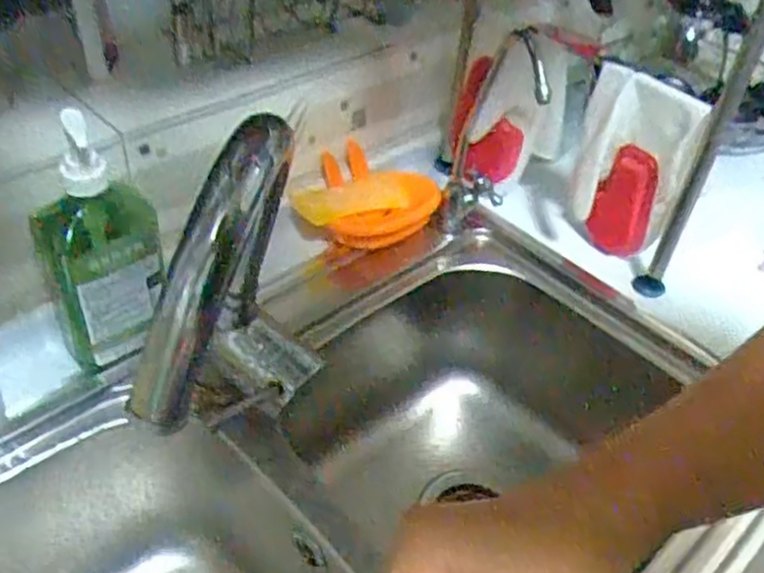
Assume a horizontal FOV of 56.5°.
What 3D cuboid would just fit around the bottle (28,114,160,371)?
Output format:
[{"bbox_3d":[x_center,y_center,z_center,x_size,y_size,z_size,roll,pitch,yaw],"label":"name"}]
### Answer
[{"bbox_3d":[-0.206,-0.032,0.516,0.083,0.198,0.057,-14,47,-20],"label":"bottle"}]

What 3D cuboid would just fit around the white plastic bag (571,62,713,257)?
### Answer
[{"bbox_3d":[0.226,-0.100,0.664,0.098,0.184,0.031,22,46,17],"label":"white plastic bag"}]

